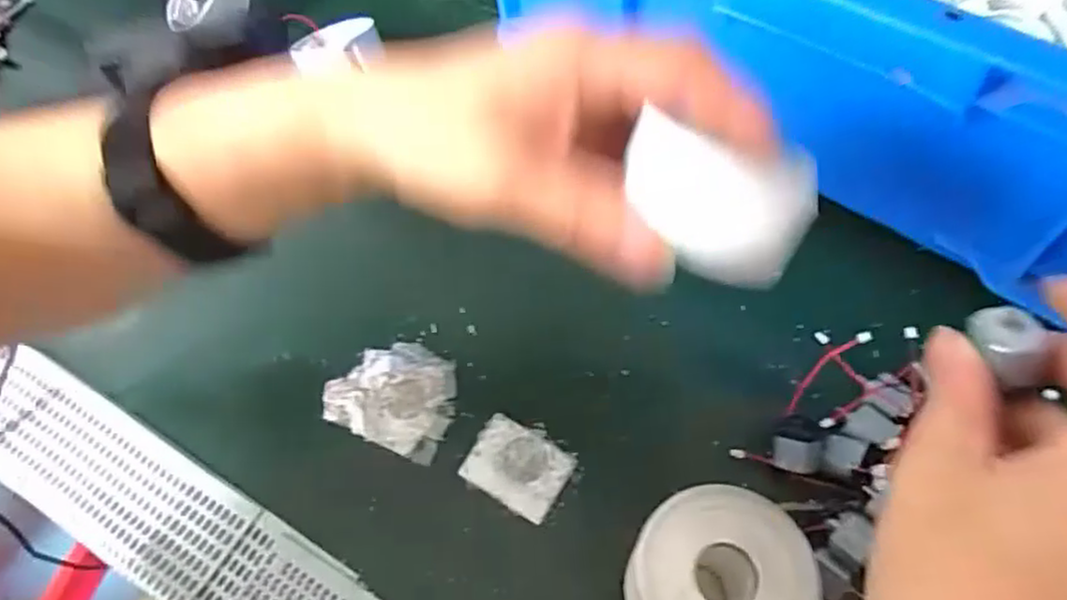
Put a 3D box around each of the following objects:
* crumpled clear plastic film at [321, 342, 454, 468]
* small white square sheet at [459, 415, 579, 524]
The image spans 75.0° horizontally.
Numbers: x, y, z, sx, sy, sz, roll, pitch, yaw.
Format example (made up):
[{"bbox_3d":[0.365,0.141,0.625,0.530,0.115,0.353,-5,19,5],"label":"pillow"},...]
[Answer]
[{"bbox_3d":[-0.070,0.047,0.354,0.064,0.004,0.052,21,63,15],"label":"crumpled clear plastic film"},{"bbox_3d":[-0.008,0.079,0.334,0.047,0.004,0.036,28,65,18],"label":"small white square sheet"}]

